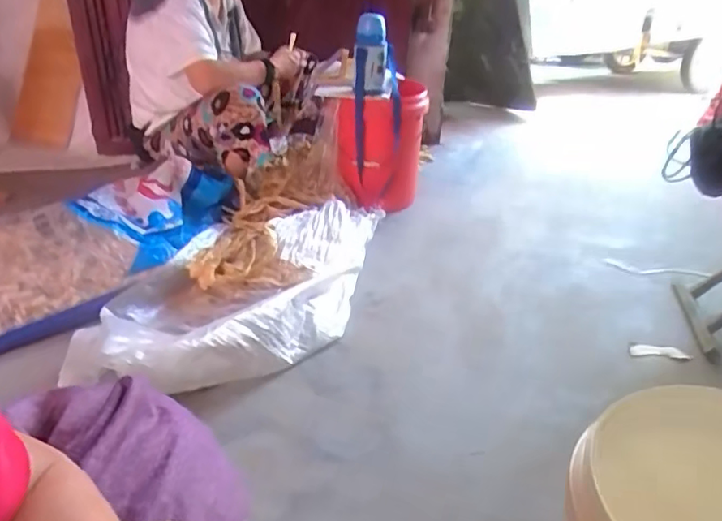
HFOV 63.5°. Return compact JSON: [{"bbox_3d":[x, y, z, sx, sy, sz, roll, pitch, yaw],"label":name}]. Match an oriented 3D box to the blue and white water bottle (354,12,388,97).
[{"bbox_3d":[0.028,-0.529,1.512,0.089,0.194,0.096,0,29,-2],"label":"blue and white water bottle"}]

